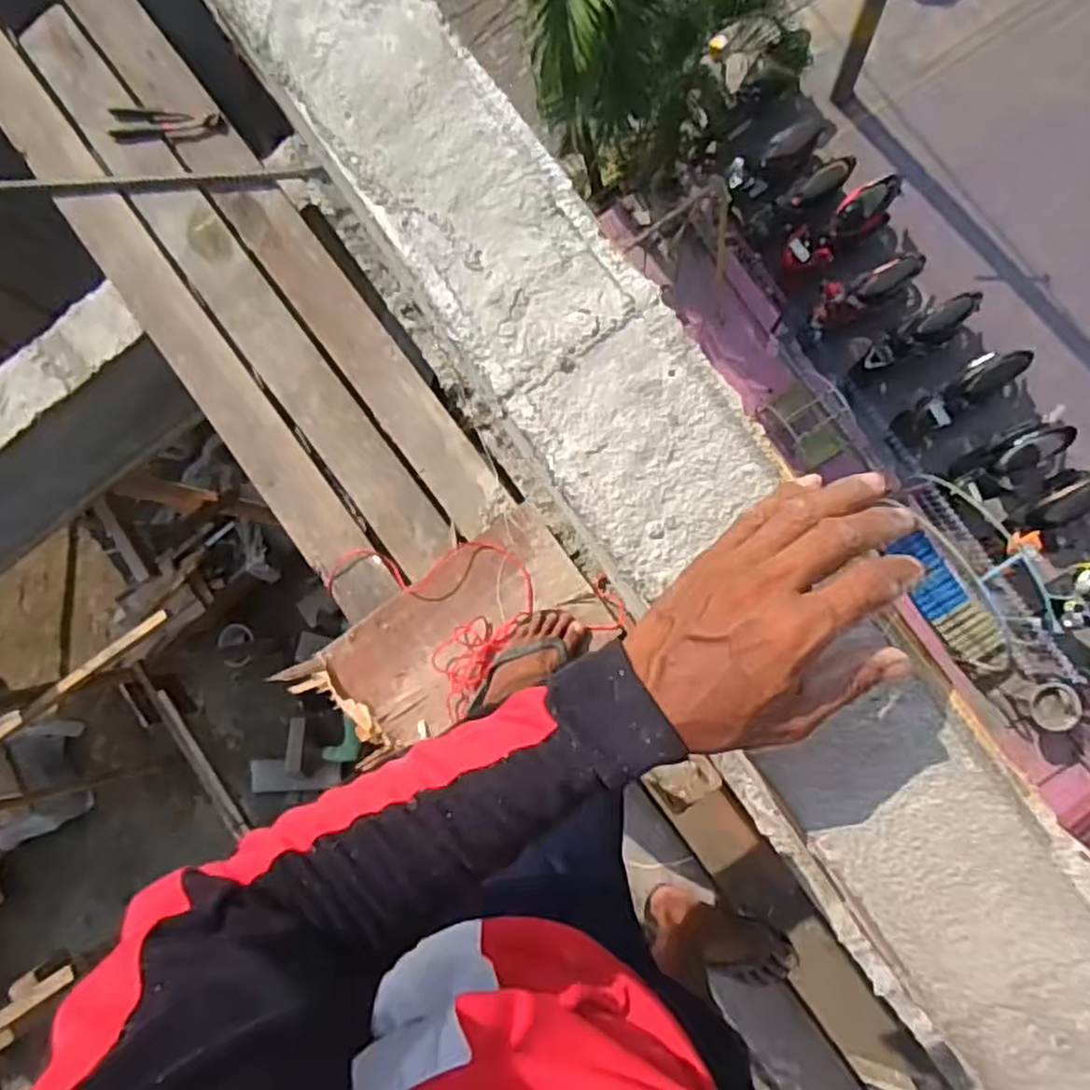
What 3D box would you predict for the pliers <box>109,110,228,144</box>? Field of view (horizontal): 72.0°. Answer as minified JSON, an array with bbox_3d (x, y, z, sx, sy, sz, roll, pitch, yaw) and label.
[{"bbox_3d":[-0.725,-0.803,1.438,0.222,0.017,0.068,2,86,6],"label":"pliers"}]

